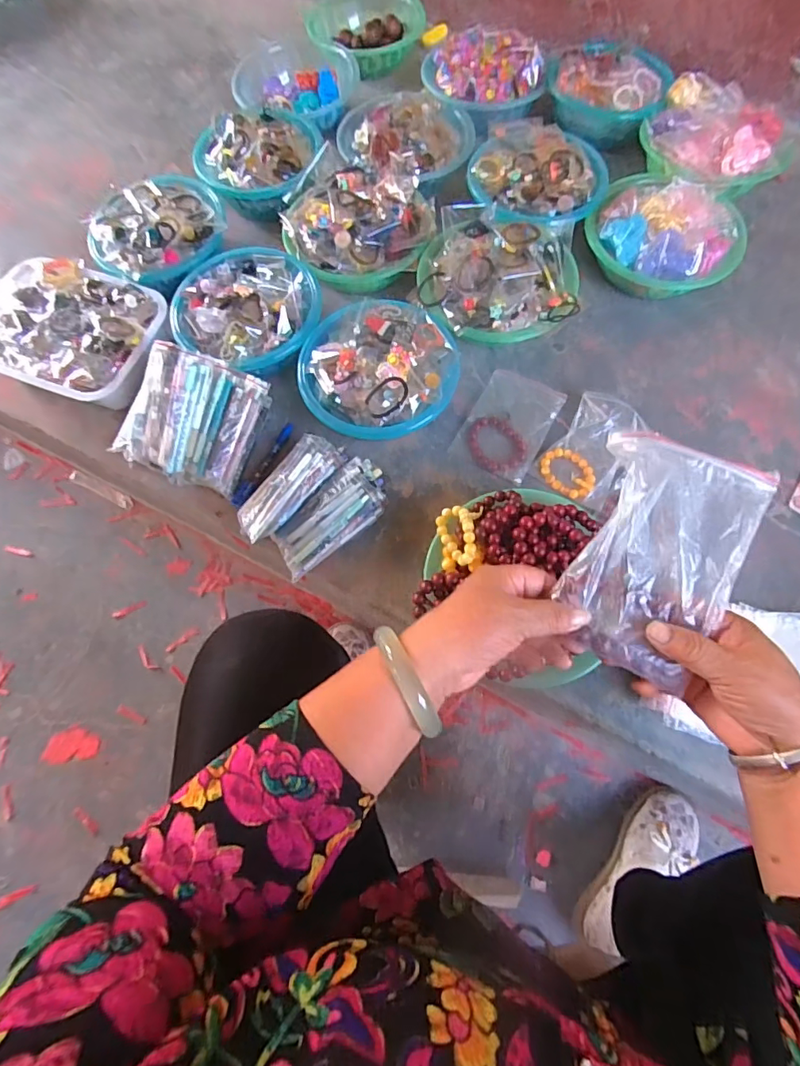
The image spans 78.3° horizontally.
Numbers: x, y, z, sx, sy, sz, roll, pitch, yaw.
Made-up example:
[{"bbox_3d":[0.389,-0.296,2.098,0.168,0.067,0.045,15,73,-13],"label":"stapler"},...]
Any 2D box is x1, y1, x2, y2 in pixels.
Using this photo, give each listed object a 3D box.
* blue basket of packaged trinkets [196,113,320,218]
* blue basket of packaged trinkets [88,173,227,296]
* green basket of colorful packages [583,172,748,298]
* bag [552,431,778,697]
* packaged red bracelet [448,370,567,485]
[{"bbox_3d":[-0.246,-0.656,0.872,0.213,0.107,0.228,-5,70,0],"label":"blue basket of packaged trinkets"},{"bbox_3d":[-0.393,-0.489,0.817,0.207,0.094,0.198,-1,70,2],"label":"blue basket of packaged trinkets"},{"bbox_3d":[0.420,-0.473,0.784,0.226,0.094,0.205,32,74,13],"label":"green basket of colorful packages"},{"bbox_3d":[0.175,0.017,0.335,0.100,0.013,0.154,21,92,9],"label":"bag"},{"bbox_3d":[0.162,-0.163,0.734,0.114,0.008,0.172,27,73,11],"label":"packaged red bracelet"}]

